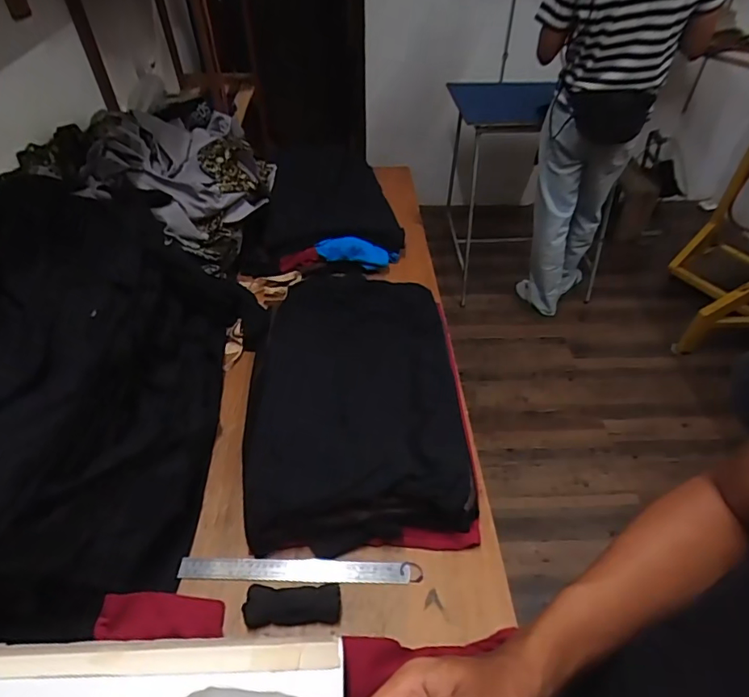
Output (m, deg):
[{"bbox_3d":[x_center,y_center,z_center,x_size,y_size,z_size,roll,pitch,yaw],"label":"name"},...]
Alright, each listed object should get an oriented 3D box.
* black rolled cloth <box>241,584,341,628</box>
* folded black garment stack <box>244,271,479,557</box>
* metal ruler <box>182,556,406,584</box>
[{"bbox_3d":[-0.111,0.347,0.677,0.126,0.019,0.050,-1,45,-3],"label":"black rolled cloth"},{"bbox_3d":[-0.026,0.075,0.879,0.339,0.105,0.508,0,45,-1],"label":"folded black garment stack"},{"bbox_3d":[-0.114,0.319,0.717,0.325,0.006,0.031,2,54,0],"label":"metal ruler"}]

